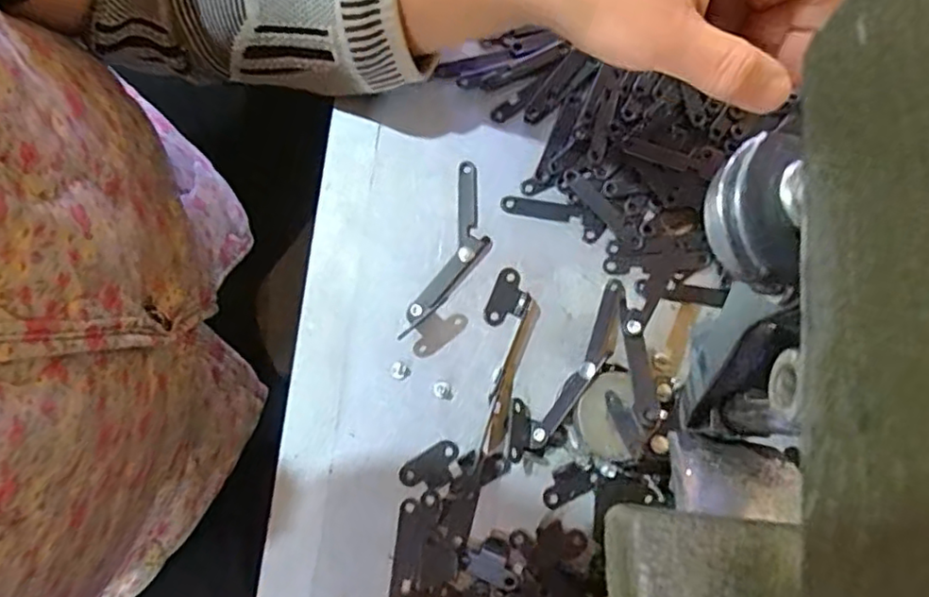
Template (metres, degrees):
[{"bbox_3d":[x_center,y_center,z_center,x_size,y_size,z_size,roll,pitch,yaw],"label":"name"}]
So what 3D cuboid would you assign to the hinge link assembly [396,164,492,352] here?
[{"bbox_3d":[-0.004,-0.019,0.313,0.026,0.005,0.096,18,80,4],"label":"hinge link assembly"}]

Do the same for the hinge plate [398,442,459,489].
[{"bbox_3d":[-0.015,0.079,0.294,0.029,0.004,0.016,-30,80,-5],"label":"hinge plate"}]

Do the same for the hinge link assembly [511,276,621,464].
[{"bbox_3d":[0.048,0.032,0.300,0.022,0.011,0.097,34,81,7],"label":"hinge link assembly"}]

